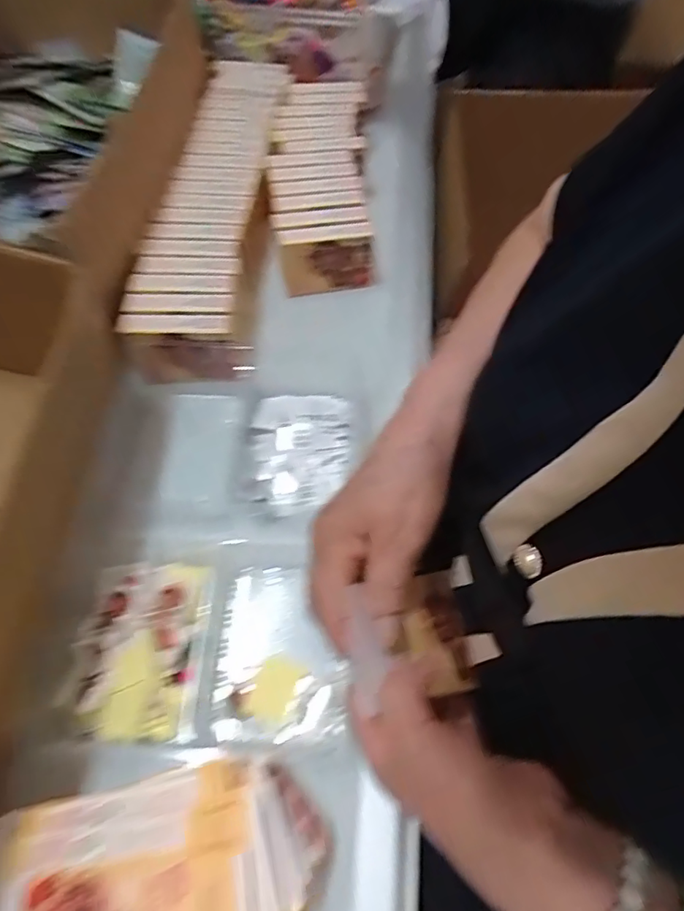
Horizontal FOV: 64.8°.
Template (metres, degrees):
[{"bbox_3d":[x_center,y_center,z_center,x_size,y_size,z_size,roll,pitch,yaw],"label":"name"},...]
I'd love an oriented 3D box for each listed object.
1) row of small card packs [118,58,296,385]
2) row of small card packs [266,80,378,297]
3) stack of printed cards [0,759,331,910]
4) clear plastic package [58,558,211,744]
[{"bbox_3d":[-0.129,-0.271,0.578,0.108,0.067,0.443,1,60,3],"label":"row of small card packs"},{"bbox_3d":[-0.023,-0.310,0.607,0.104,0.066,0.295,-2,60,0],"label":"row of small card packs"},{"bbox_3d":[-0.106,0.232,0.289,0.186,0.041,0.100,-11,61,-4],"label":"stack of printed cards"},{"bbox_3d":[-0.140,0.130,0.376,0.087,0.018,0.122,-1,60,1],"label":"clear plastic package"}]

